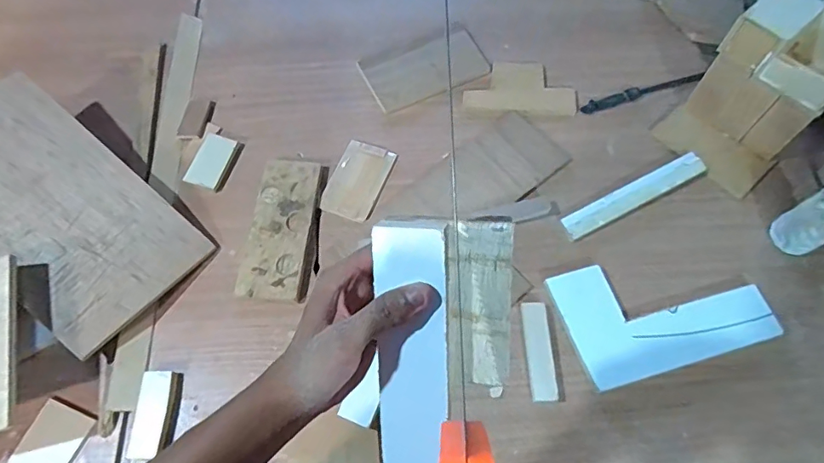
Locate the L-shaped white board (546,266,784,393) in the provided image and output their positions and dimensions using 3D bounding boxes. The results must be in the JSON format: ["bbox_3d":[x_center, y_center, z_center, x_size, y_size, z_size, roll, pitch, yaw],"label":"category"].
[{"bbox_3d":[0.363,0.111,0.729,0.285,0.017,0.167,-15,67,-6],"label":"L-shaped white board"}]

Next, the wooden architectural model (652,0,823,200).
[{"bbox_3d":[0.539,-0.222,0.750,0.198,0.252,0.180,-40,72,-16],"label":"wooden architectural model"}]

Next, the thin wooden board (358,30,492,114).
[{"bbox_3d":[0.027,-0.305,0.934,0.218,0.006,0.121,-21,67,-9],"label":"thin wooden board"}]

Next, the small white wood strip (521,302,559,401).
[{"bbox_3d":[0.182,0.170,0.714,0.034,0.010,0.137,-2,66,0],"label":"small white wood strip"}]

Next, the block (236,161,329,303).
[{"bbox_3d":[-0.200,-0.008,0.798,0.107,0.019,0.235,6,66,3],"label":"block"}]

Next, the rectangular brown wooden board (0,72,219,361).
[{"bbox_3d":[-0.535,-0.042,0.741,0.427,0.026,0.229,43,62,0],"label":"rectangular brown wooden board"}]

